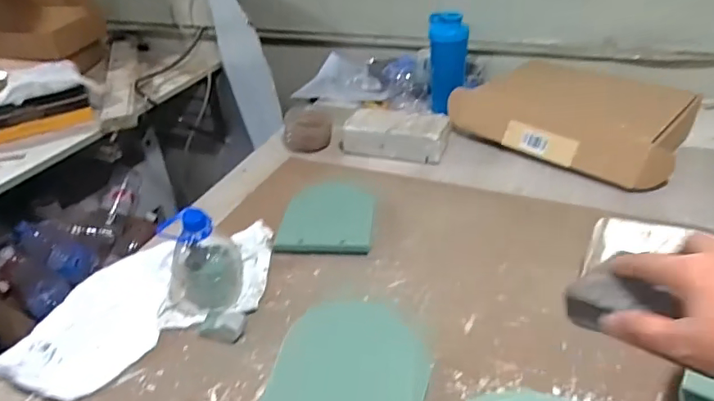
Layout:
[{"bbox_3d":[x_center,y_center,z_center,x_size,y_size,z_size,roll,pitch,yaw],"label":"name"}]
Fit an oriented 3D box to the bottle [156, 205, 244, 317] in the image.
[{"bbox_3d":[-0.210,0.073,0.720,0.086,0.144,0.090,7,34,16],"label":"bottle"}]

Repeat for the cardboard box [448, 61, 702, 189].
[{"bbox_3d":[0.423,-0.191,1.046,0.427,0.156,0.252,23,41,34],"label":"cardboard box"}]

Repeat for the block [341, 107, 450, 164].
[{"bbox_3d":[0.081,-0.138,1.082,0.205,0.059,0.118,11,36,21],"label":"block"}]

